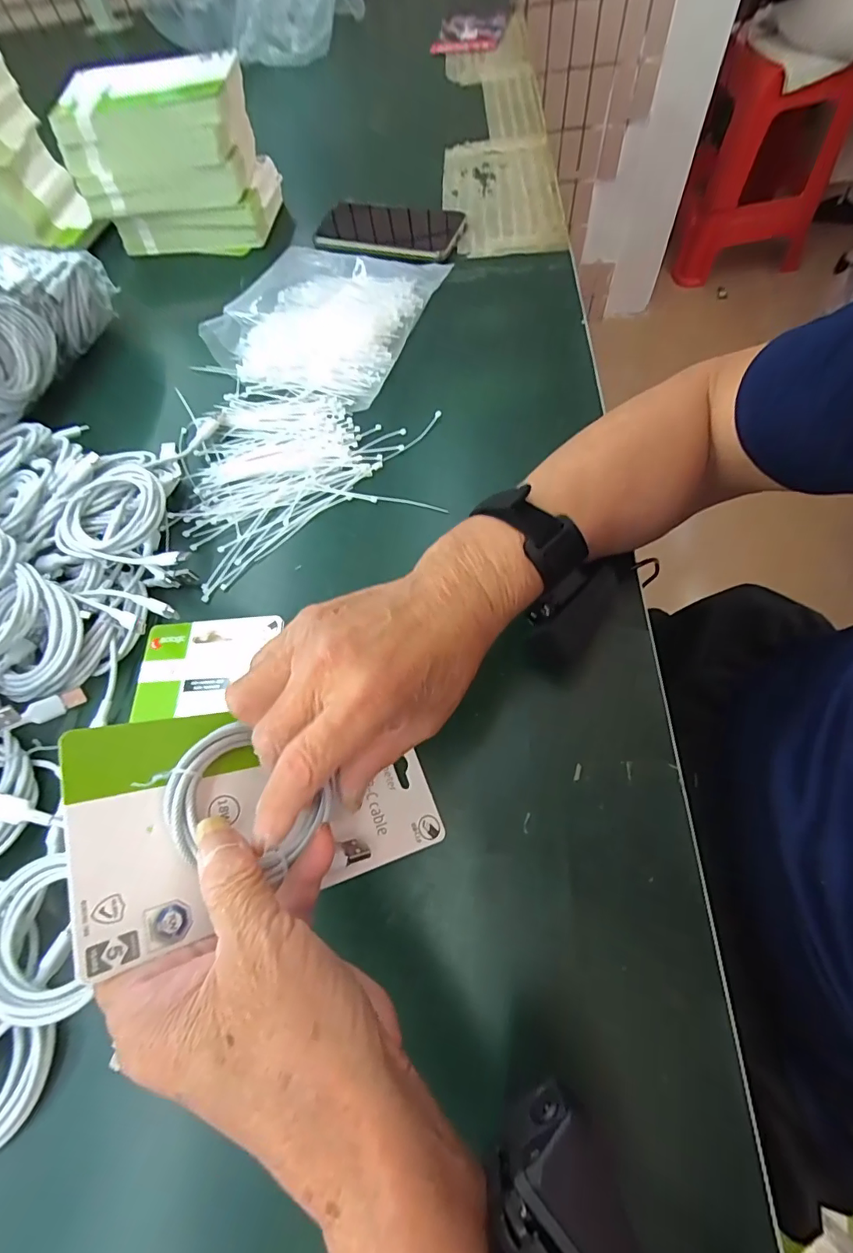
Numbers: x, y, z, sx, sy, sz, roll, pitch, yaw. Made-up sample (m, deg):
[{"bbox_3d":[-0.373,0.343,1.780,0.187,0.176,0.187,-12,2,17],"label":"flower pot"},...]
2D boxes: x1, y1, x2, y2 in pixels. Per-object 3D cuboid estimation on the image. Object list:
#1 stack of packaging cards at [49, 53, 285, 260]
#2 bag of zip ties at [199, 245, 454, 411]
[{"bbox_3d":[-0.269,-0.492,0.526,0.176,0.130,0.096,3,68,8],"label":"stack of packaging cards"},{"bbox_3d":[-0.095,-0.311,0.485,0.180,0.032,0.201,20,69,14],"label":"bag of zip ties"}]

